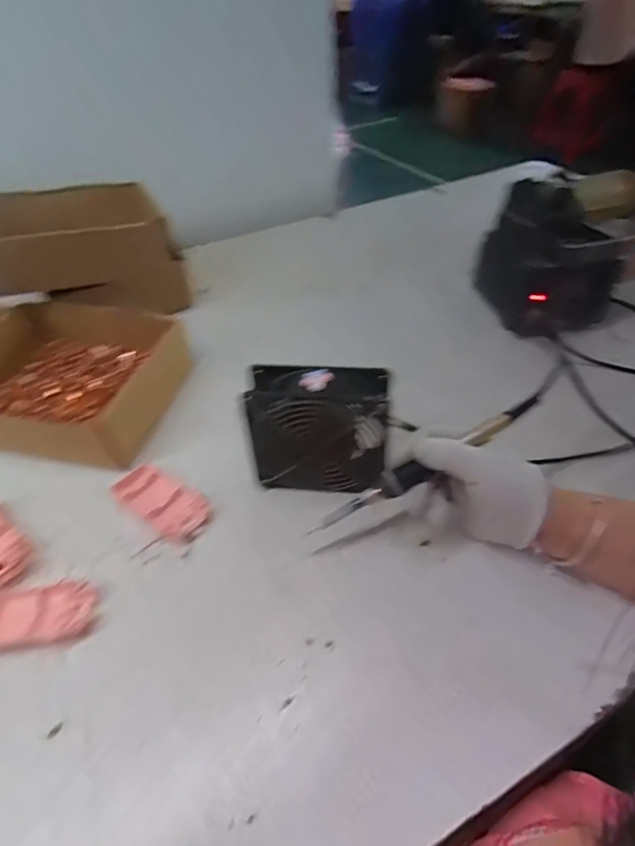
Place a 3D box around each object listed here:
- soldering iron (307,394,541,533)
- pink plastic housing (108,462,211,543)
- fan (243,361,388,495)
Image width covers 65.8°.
[{"bbox_3d":[0.088,0.035,0.394,0.203,0.017,0.015,-31,49,0],"label":"soldering iron"},{"bbox_3d":[-0.142,0.073,0.454,0.097,0.021,0.047,28,54,27],"label":"pink plastic housing"},{"bbox_3d":[0.002,0.009,0.431,0.112,0.123,0.044,4,46,7],"label":"fan"}]

